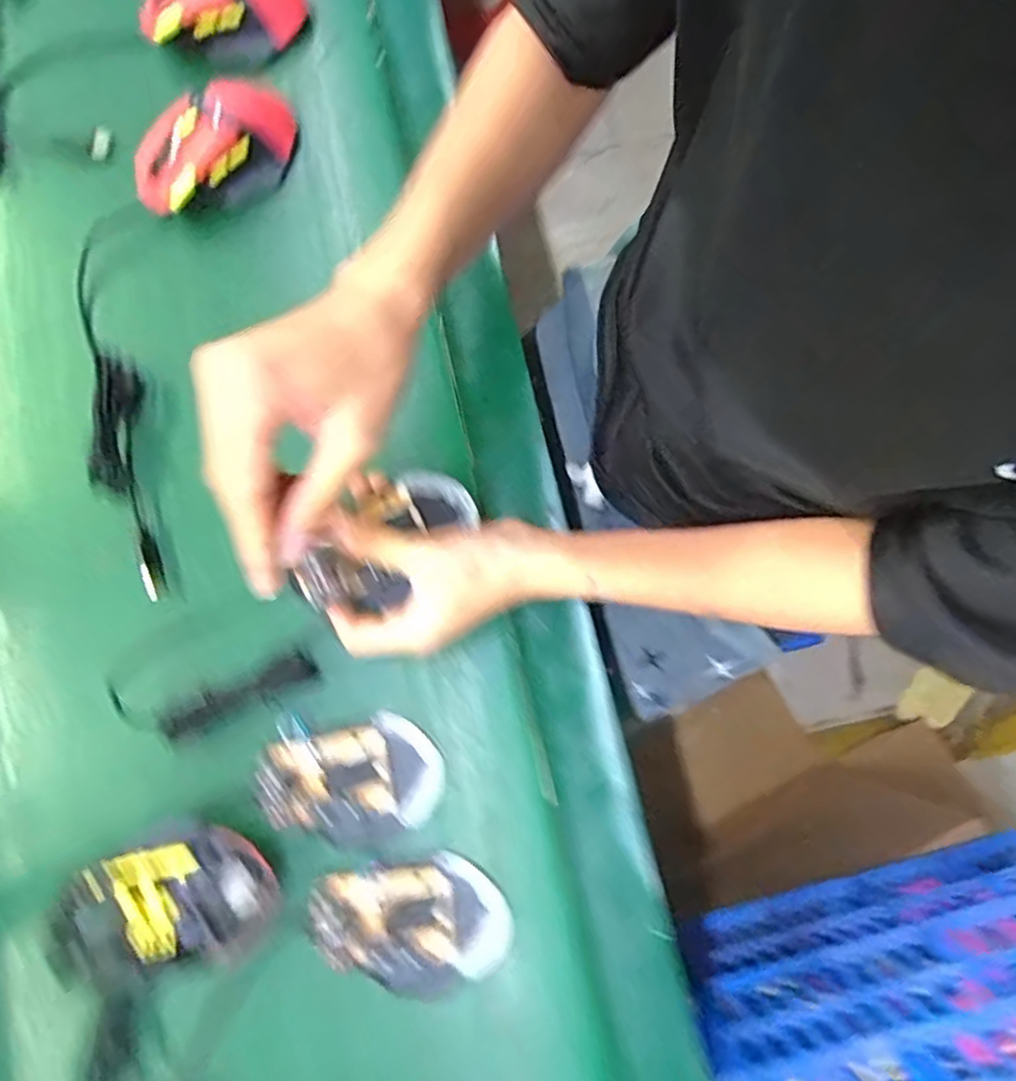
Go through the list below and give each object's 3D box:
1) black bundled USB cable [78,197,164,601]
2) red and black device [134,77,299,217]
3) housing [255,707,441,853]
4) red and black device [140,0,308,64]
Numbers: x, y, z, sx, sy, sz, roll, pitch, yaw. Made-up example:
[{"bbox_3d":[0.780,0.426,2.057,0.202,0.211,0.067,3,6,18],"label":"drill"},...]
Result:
[{"bbox_3d":[-0.264,-0.095,0.436,0.047,0.038,0.264,-8,91,0],"label":"black bundled USB cable"},{"bbox_3d":[-0.207,-0.283,0.464,0.072,0.044,0.125,37,81,9],"label":"red and black device"},{"bbox_3d":[-0.094,0.149,0.387,0.105,0.019,0.073,-16,78,-2],"label":"housing"},{"bbox_3d":[-0.211,-0.396,0.484,0.116,0.056,0.064,-28,79,-4],"label":"red and black device"}]

